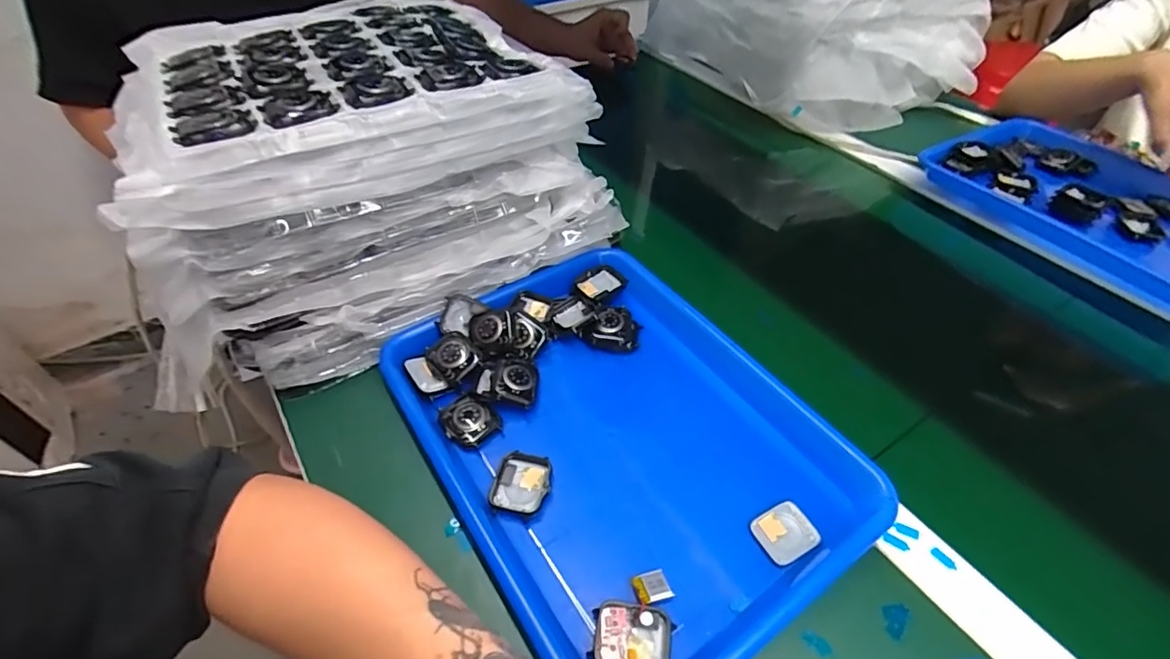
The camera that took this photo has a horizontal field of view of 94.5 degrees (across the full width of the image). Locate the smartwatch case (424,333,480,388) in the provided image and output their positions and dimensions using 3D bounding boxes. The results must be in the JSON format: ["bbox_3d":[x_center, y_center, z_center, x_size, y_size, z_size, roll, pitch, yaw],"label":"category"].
[{"bbox_3d":[-0.109,0.023,0.447,0.036,0.012,0.042,-25,52,-23],"label":"smartwatch case"}]

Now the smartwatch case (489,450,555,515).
[{"bbox_3d":[-0.045,0.109,0.382,0.039,0.012,0.042,10,47,9],"label":"smartwatch case"}]

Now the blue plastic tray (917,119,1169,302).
[{"bbox_3d":[0.609,-0.144,0.644,0.230,0.055,0.336,-25,51,-22],"label":"blue plastic tray"}]

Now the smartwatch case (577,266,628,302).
[{"bbox_3d":[0.017,-0.042,0.524,0.048,0.014,0.038,-23,51,-21],"label":"smartwatch case"}]

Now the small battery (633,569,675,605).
[{"bbox_3d":[0.042,0.159,0.333,0.020,0.004,0.018,-17,49,-16],"label":"small battery"}]

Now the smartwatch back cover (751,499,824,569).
[{"bbox_3d":[0.138,0.137,0.367,0.042,0.006,0.033,-19,49,-18],"label":"smartwatch back cover"}]

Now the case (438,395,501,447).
[{"bbox_3d":[-0.090,0.073,0.423,0.037,0.013,0.041,-32,55,-27],"label":"case"}]

